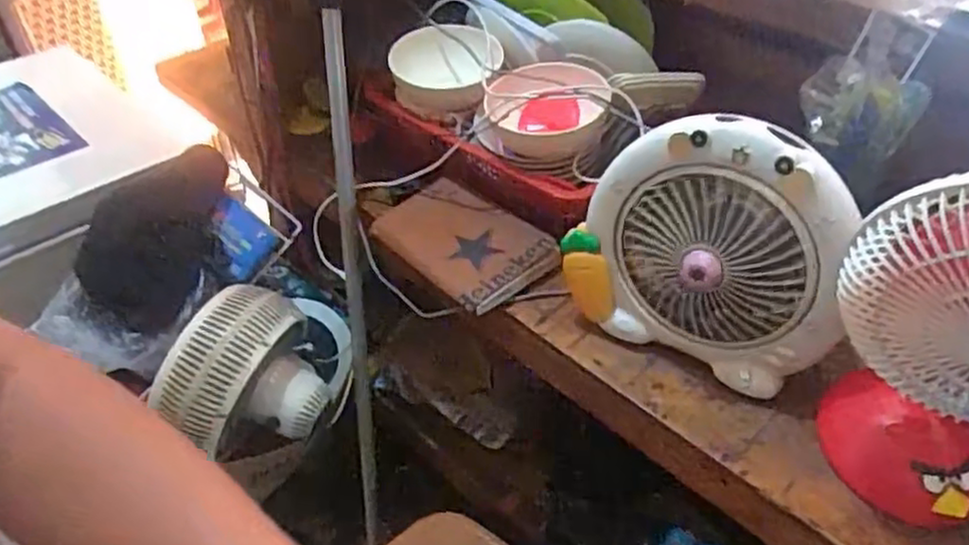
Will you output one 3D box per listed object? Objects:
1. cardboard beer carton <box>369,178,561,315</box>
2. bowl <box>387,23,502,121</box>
[{"bbox_3d":[-0.038,-0.036,0.880,0.251,0.045,0.140,23,54,33],"label":"cardboard beer carton"},{"bbox_3d":[-0.047,-0.263,0.952,0.128,0.079,0.106,15,44,18],"label":"bowl"}]

